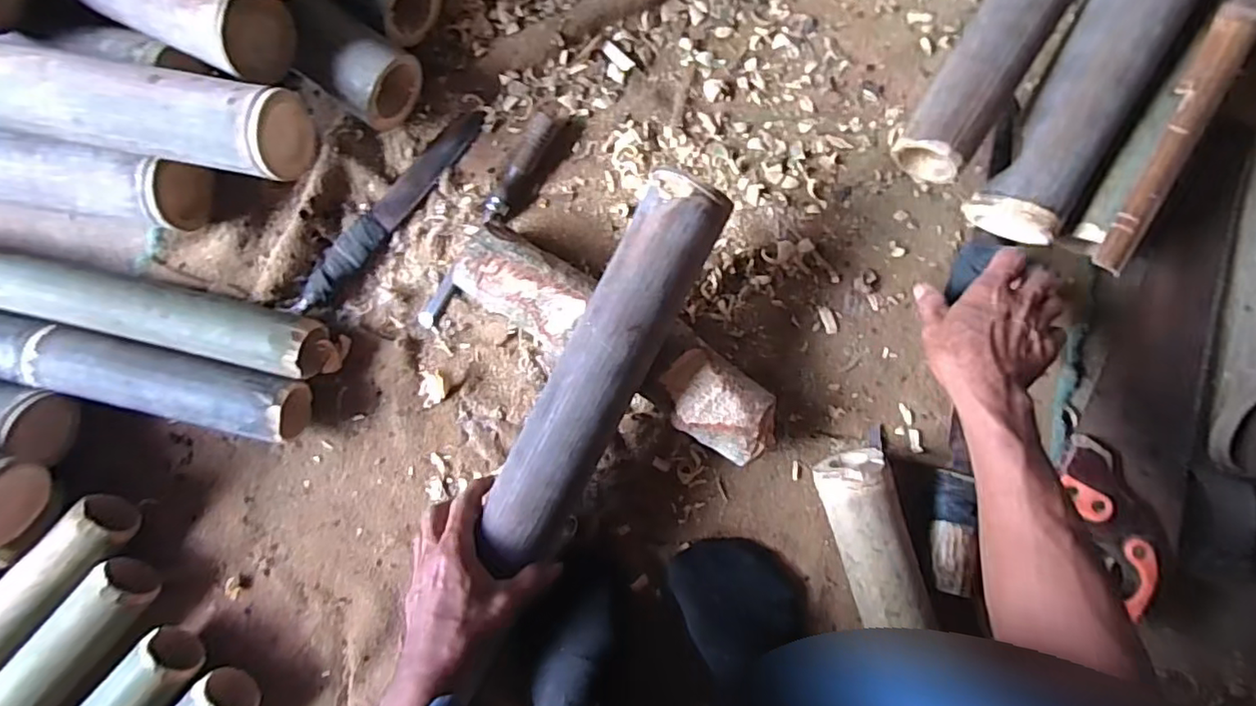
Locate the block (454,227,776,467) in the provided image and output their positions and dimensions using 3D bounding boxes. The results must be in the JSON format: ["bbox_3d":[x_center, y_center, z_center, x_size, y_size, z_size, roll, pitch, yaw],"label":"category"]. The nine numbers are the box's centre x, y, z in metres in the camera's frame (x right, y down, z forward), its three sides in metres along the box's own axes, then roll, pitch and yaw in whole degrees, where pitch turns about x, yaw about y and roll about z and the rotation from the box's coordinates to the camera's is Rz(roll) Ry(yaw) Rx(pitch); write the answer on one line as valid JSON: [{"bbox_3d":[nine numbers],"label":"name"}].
[{"bbox_3d":[-0.010,-0.004,0.572,0.327,0.064,0.092,28,88,0],"label":"block"}]

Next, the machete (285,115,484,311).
[{"bbox_3d":[-0.244,-0.146,0.609,0.036,0.020,0.266,39,89,1],"label":"machete"}]

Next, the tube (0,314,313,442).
[{"bbox_3d":[-0.636,-0.015,0.586,0.640,0.060,0.064,14,88,0],"label":"tube"}]

